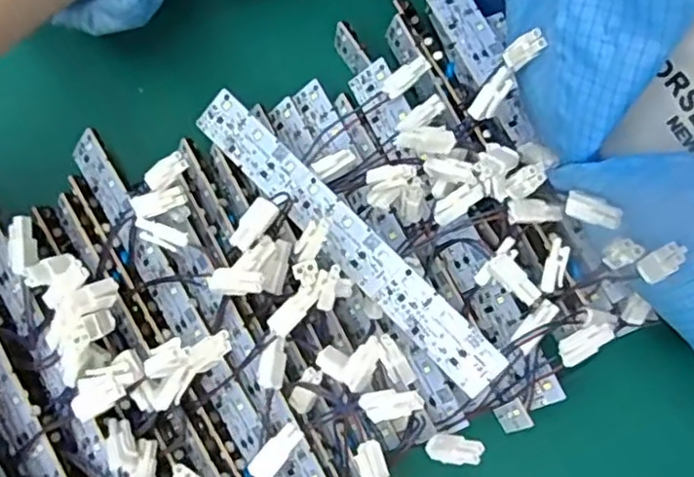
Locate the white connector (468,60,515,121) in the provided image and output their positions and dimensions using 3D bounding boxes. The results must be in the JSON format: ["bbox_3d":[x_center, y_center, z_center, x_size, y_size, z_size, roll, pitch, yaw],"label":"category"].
[{"bbox_3d":[0.065,-0.065,0.302,0.012,0.007,0.027,35,116,7],"label":"white connector"}]

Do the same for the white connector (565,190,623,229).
[{"bbox_3d":[0.101,-0.012,0.278,0.010,0.005,0.027,-45,40,-10],"label":"white connector"}]

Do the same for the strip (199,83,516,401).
[{"bbox_3d":[-0.003,-0.003,0.321,0.190,0.004,0.024,45,100,14],"label":"strip"}]

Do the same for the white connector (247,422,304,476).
[{"bbox_3d":[-0.029,0.087,0.273,0.011,0.004,0.027,41,93,8],"label":"white connector"}]

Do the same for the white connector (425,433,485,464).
[{"bbox_3d":[0.046,0.089,0.285,0.005,0.028,0.011,17,73,-41],"label":"white connector"}]

